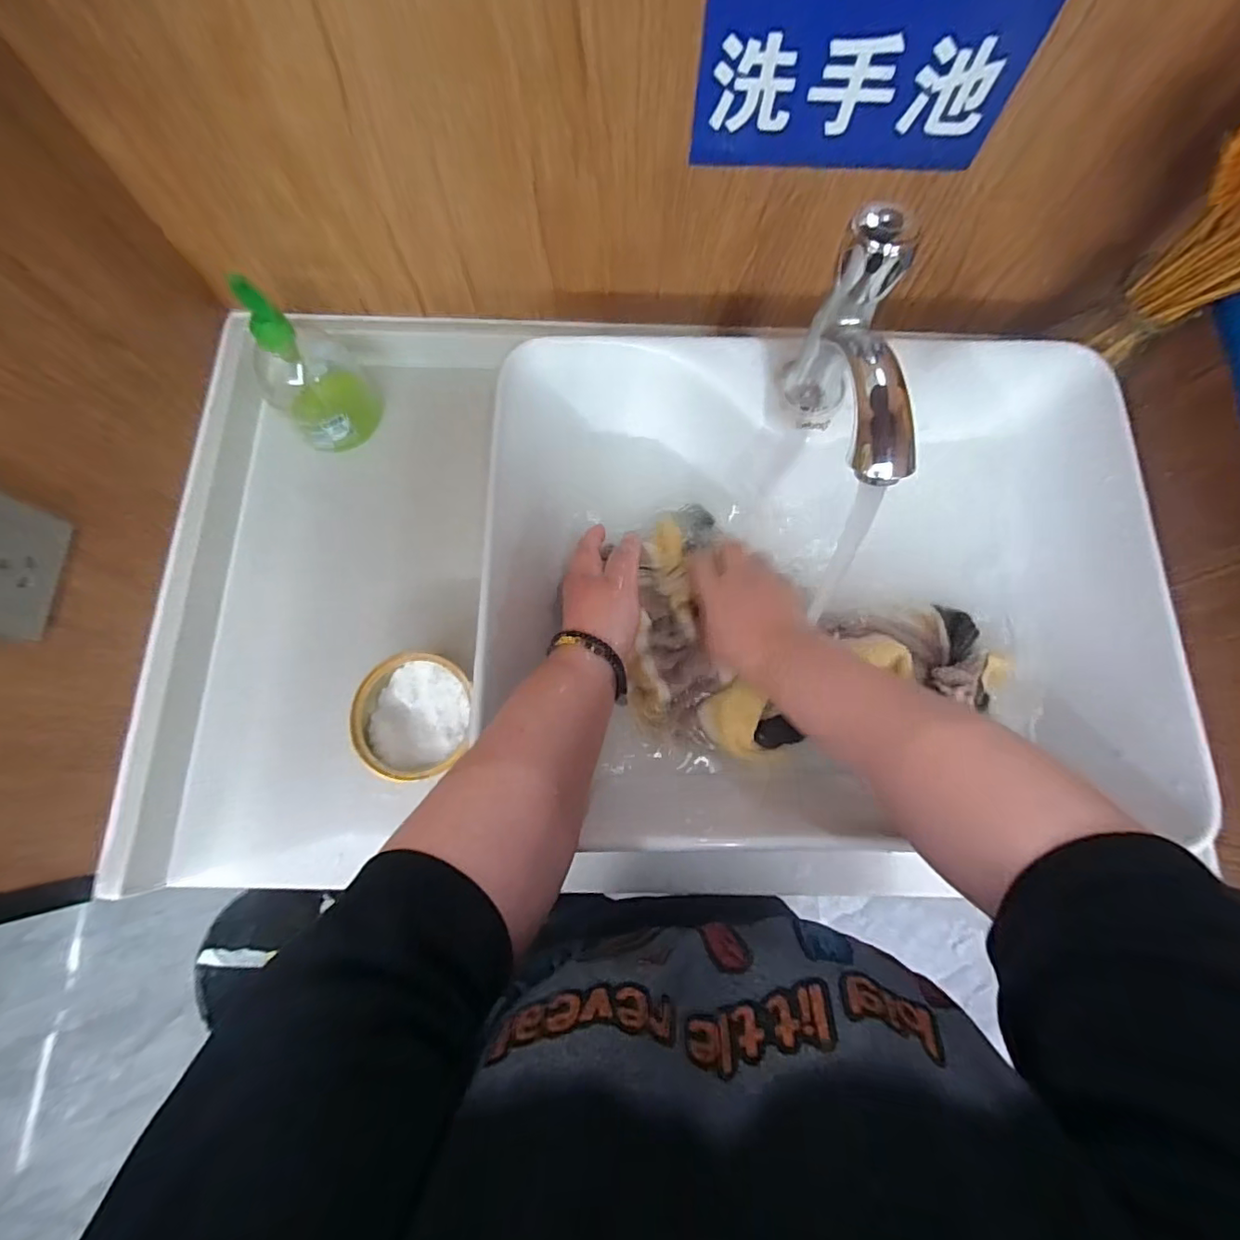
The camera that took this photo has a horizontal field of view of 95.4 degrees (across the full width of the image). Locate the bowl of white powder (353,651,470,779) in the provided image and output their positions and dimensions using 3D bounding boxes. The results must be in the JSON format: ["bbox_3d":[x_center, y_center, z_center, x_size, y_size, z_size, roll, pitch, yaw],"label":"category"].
[{"bbox_3d":[-0.167,0.080,0.465,0.086,0.043,0.099,2,76,-1],"label":"bowl of white powder"}]

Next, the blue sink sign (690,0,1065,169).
[{"bbox_3d":[0.148,-0.337,0.355,0.193,0.096,0.006,2,76,-1],"label":"blue sink sign"}]

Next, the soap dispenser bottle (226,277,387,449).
[{"bbox_3d":[-0.282,-0.228,0.496,0.084,0.154,0.091,-35,79,-9],"label":"soap dispenser bottle"}]

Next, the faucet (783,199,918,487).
[{"bbox_3d":[0.140,-0.136,0.343,0.030,0.132,0.136,-2,76,-2],"label":"faucet"}]

